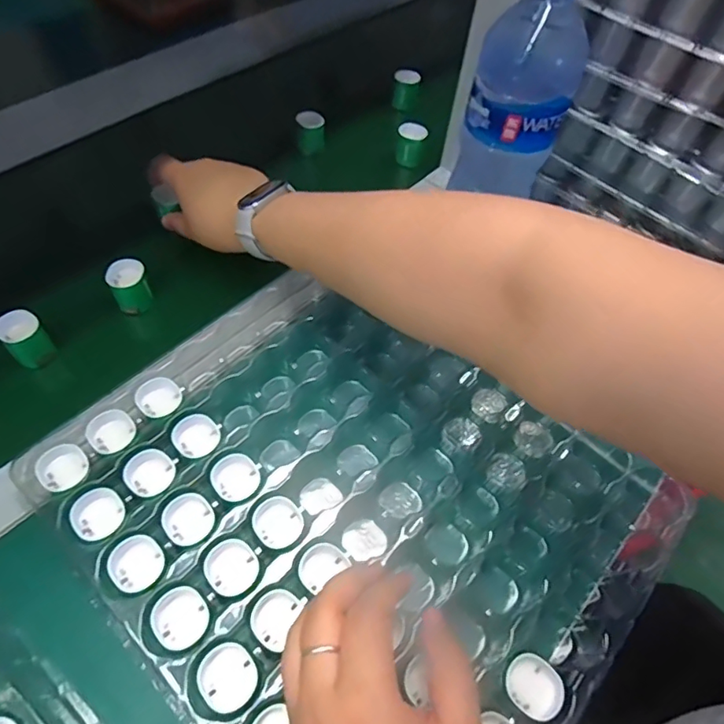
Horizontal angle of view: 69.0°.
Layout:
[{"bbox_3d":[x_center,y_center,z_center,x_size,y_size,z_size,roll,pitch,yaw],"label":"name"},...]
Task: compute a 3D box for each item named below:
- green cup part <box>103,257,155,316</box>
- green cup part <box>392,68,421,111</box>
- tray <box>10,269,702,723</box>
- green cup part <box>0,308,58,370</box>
[{"bbox_3d":[-0.192,-0.063,0.437,0.031,0.034,0.033,3,56,-4],"label":"green cup part"},{"bbox_3d":[0.053,-0.330,0.638,0.029,0.040,0.027,8,56,-1],"label":"green cup part"},{"bbox_3d":[0.005,0.083,0.350,0.319,0.047,0.305,40,62,20],"label":"tray"},{"bbox_3d":[-0.259,-0.018,0.406,0.029,0.036,0.028,41,62,19],"label":"green cup part"}]

